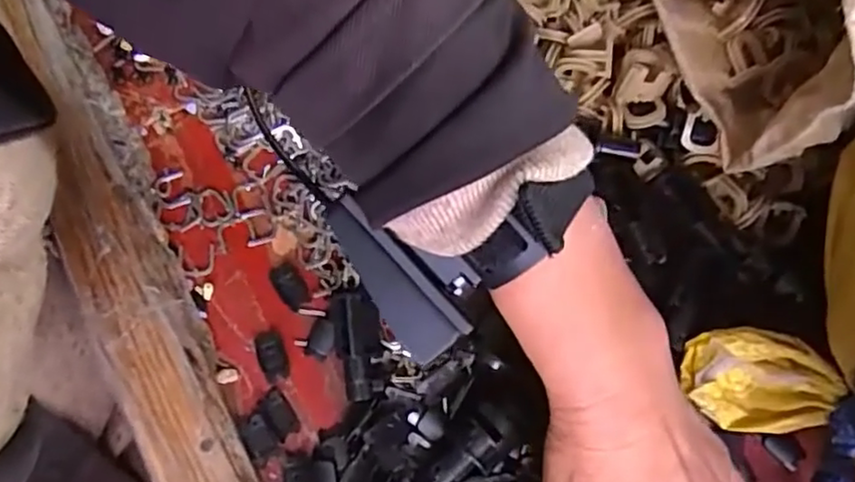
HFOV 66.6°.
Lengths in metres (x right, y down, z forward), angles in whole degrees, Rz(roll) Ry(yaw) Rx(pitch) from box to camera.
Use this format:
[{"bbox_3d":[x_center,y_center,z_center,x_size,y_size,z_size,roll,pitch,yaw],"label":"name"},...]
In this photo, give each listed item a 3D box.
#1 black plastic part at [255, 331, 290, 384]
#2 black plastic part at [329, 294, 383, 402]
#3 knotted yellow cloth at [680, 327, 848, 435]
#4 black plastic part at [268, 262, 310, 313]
[{"bbox_3d":[-0.077,0.058,0.326,0.013,0.004,0.025,-20,76,-4],"label":"black plastic part"},{"bbox_3d":[-0.035,0.052,0.314,0.024,0.025,0.048,-5,75,-1],"label":"black plastic part"},{"bbox_3d":[0.154,0.066,0.306,0.063,0.026,0.045,7,76,2],"label":"knotted yellow cloth"},{"bbox_3d":[-0.071,0.023,0.334,0.014,0.004,0.025,-33,78,-8],"label":"black plastic part"}]

